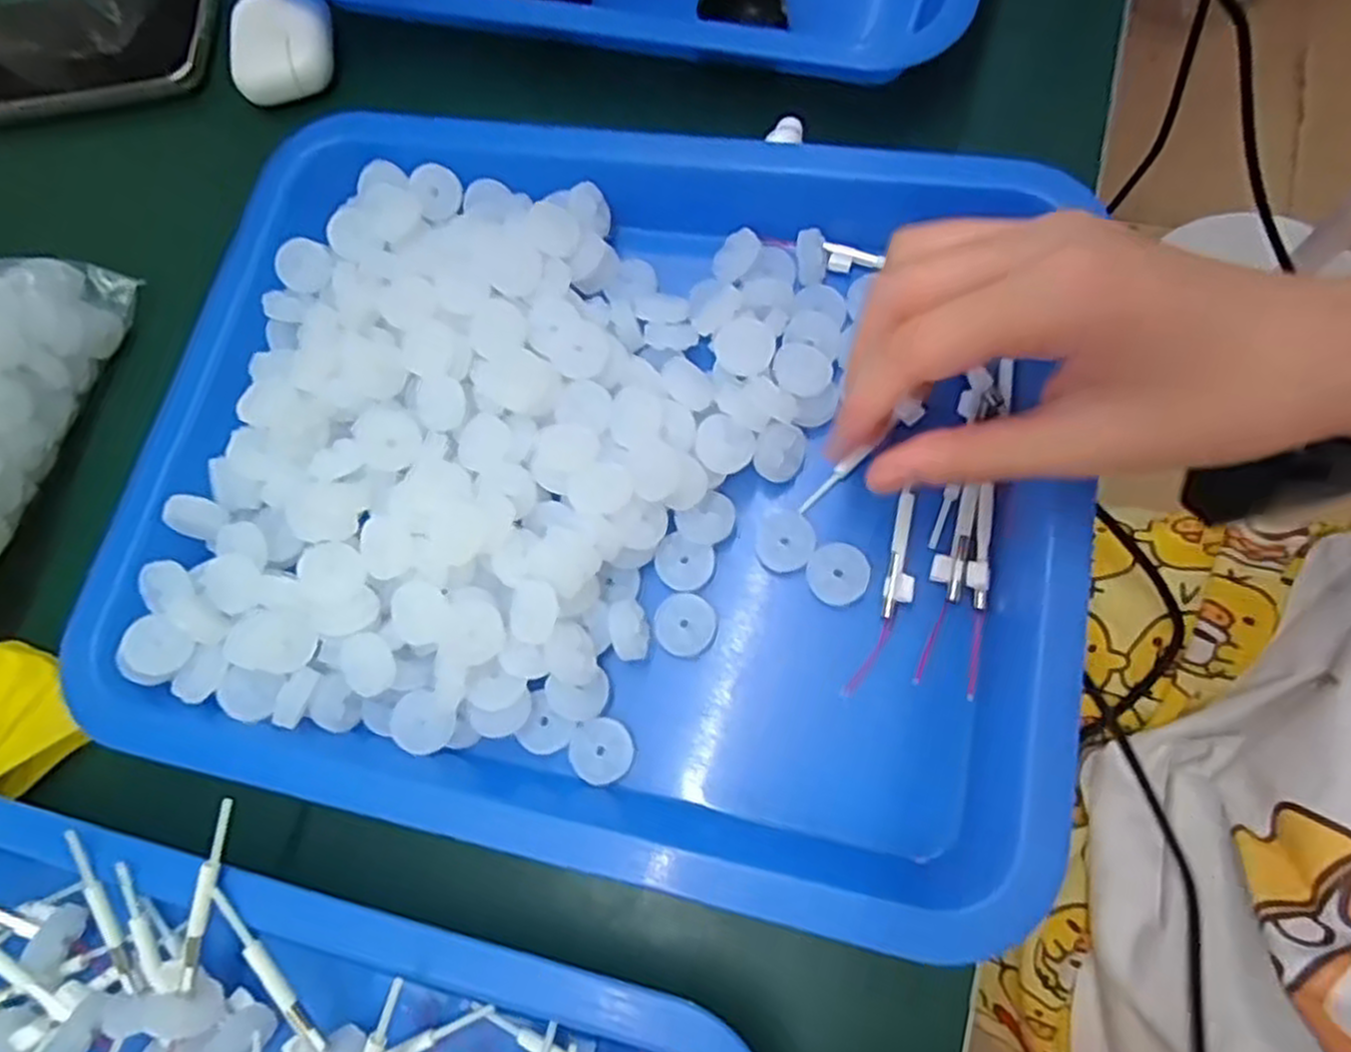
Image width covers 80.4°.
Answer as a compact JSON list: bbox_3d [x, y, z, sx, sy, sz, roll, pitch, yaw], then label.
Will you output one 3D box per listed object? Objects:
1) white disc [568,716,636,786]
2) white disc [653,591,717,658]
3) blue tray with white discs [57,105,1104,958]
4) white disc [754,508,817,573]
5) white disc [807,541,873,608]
[{"bbox_3d":[-0.025,0.075,0.267,0.021,0.004,0.021,-2,72,7],"label":"white disc"},{"bbox_3d":[0.003,0.034,0.276,0.021,0.005,0.021,-2,72,7],"label":"white disc"},{"bbox_3d":[-0.038,-0.029,0.281,0.318,0.046,0.264,10,74,10],"label":"blue tray with white discs"},{"bbox_3d":[0.038,0.005,0.281,0.020,0.005,0.022,-2,72,7],"label":"white disc"},{"bbox_3d":[0.056,0.016,0.273,0.021,0.005,0.021,-2,72,7],"label":"white disc"}]

